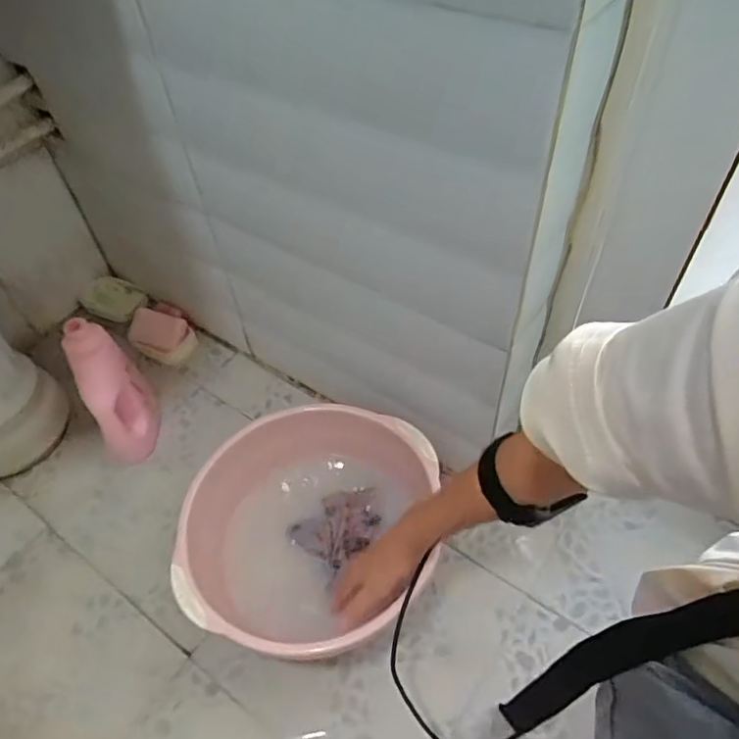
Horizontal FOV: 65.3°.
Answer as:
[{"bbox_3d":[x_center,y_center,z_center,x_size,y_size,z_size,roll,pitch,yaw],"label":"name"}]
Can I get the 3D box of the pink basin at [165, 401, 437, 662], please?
[{"bbox_3d":[-0.080,0.206,0.740,0.286,0.141,0.310,-2,50,2],"label":"pink basin"}]

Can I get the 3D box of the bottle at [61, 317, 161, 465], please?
[{"bbox_3d":[-0.384,0.029,0.859,0.091,0.229,0.085,-26,30,-17],"label":"bottle"}]

